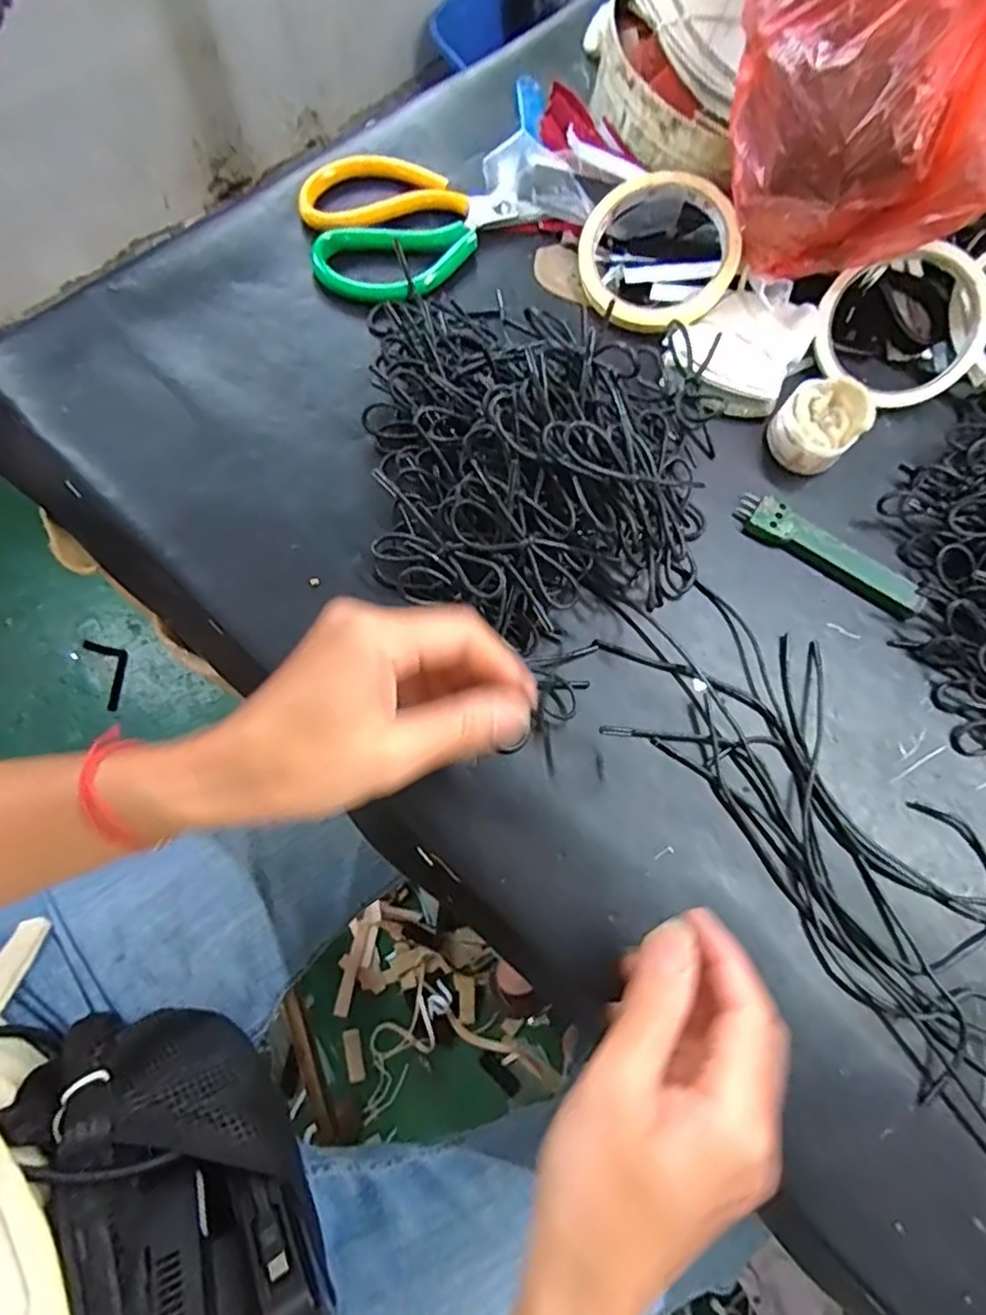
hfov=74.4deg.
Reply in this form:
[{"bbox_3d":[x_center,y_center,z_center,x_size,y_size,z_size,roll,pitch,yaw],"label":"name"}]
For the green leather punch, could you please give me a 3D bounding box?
[{"bbox_3d":[0.186,-0.058,0.361,0.108,0.010,0.022,31,73,5],"label":"green leather punch"}]

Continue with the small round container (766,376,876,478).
[{"bbox_3d":[0.184,-0.132,0.369,0.043,0.043,0.047,1,73,-4],"label":"small round container"}]

